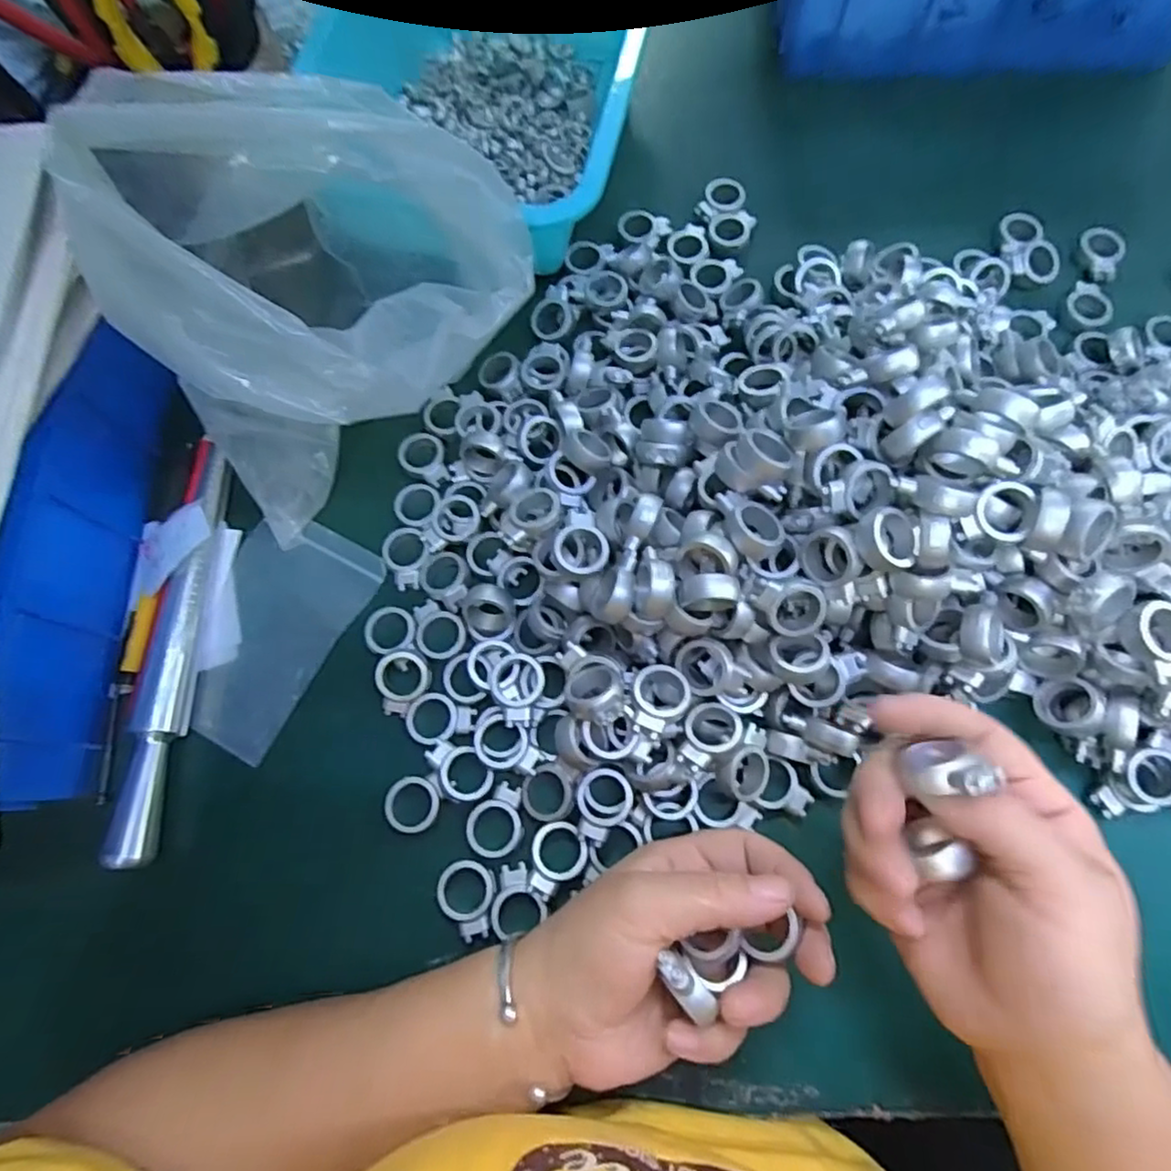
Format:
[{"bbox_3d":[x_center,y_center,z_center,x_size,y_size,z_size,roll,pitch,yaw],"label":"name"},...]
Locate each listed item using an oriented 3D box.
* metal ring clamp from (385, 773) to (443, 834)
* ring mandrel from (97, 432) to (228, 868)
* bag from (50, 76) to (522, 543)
[{"bbox_3d":[-0.082,0.105,0.311,0.028,0.006,0.026,-7,72,0],"label":"metal ring clamp"},{"bbox_3d":[-0.214,0.029,0.335,0.020,0.018,0.212,0,72,2],"label":"ring mandrel"},{"bbox_3d":[-0.127,-0.125,0.300,0.173,0.163,0.156,11,73,5],"label":"bag"}]

